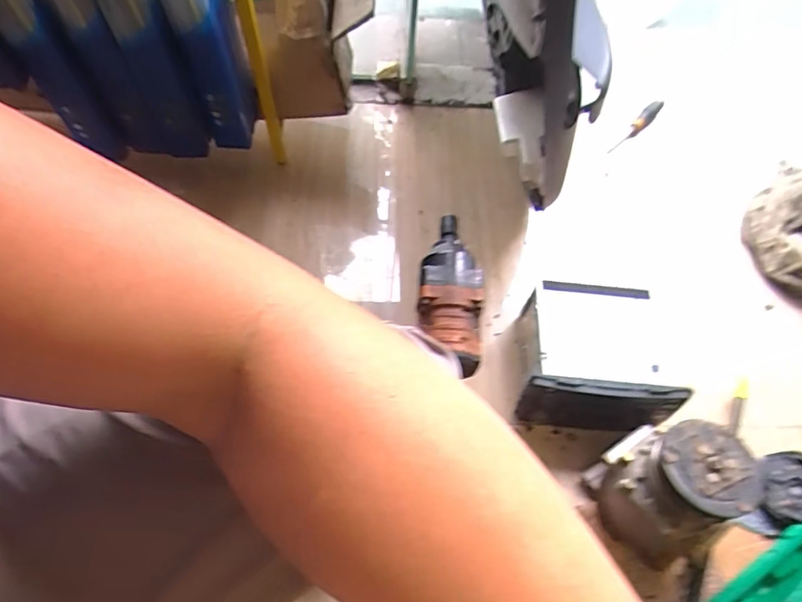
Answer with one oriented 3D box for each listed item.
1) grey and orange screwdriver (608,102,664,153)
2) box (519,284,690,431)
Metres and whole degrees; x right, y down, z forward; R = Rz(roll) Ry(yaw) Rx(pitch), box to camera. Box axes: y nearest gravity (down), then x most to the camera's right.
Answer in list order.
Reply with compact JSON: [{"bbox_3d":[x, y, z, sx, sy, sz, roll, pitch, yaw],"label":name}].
[{"bbox_3d":[0.508,-0.370,1.090,0.024,0.037,0.199,37,63,17],"label":"grey and orange screwdriver"},{"bbox_3d":[0.283,0.077,0.750,0.203,0.103,0.198,6,61,0],"label":"box"}]

